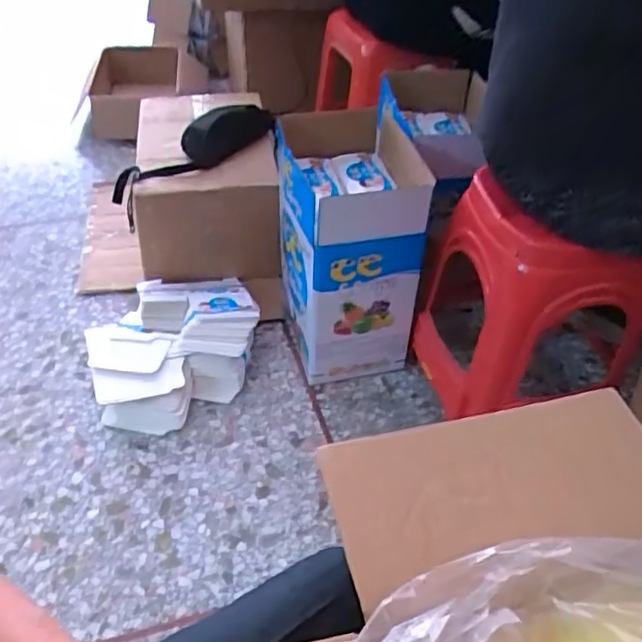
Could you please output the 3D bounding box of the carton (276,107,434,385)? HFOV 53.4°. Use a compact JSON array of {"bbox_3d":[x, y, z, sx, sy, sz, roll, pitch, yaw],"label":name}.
[{"bbox_3d":[0.051,-0.147,1.372,0.263,0.495,0.336,-3,43,-5],"label":"carton"}]

